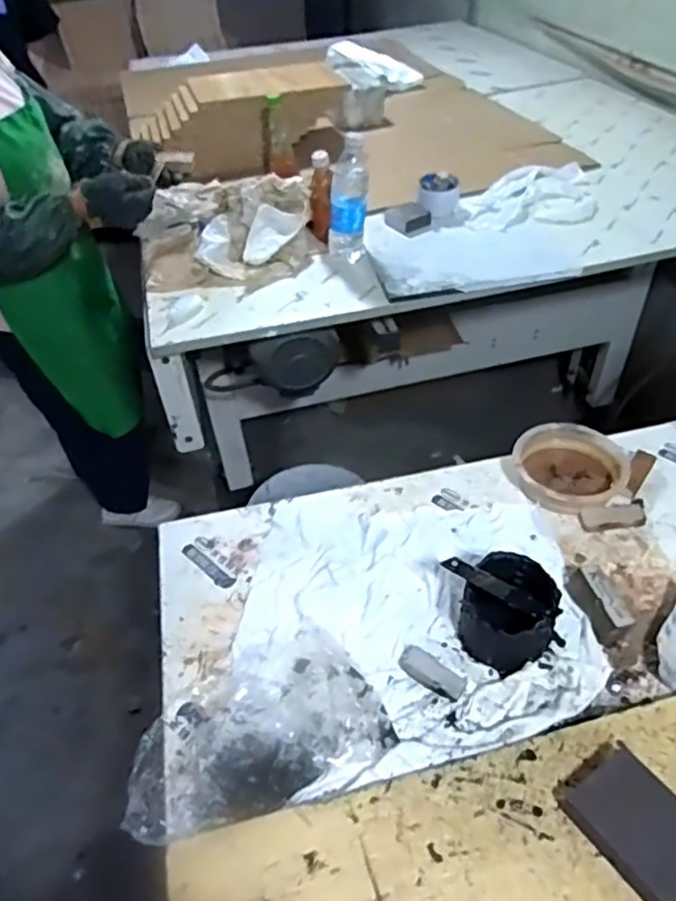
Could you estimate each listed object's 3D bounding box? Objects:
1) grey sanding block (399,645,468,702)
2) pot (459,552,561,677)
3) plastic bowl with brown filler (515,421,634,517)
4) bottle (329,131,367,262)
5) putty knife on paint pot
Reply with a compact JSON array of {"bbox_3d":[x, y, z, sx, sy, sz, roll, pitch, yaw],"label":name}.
[{"bbox_3d":[0.088,0.206,0.591,0.062,0.010,0.027,22,51,26],"label":"grey sanding block"},{"bbox_3d":[0.163,0.153,0.601,0.079,0.069,0.089,23,51,27],"label":"pot"},{"bbox_3d":[0.277,0.022,0.763,0.124,0.040,0.121,-3,44,3],"label":"plastic bowl with brown filler"},{"bbox_3d":[0.017,-0.438,1.123,0.078,0.190,0.073,-9,44,-3],"label":"bottle"},{"bbox_3d":[0.146,0.126,0.584,0.104,0.008,0.018,27,53,28],"label":"putty knife on paint pot"}]

